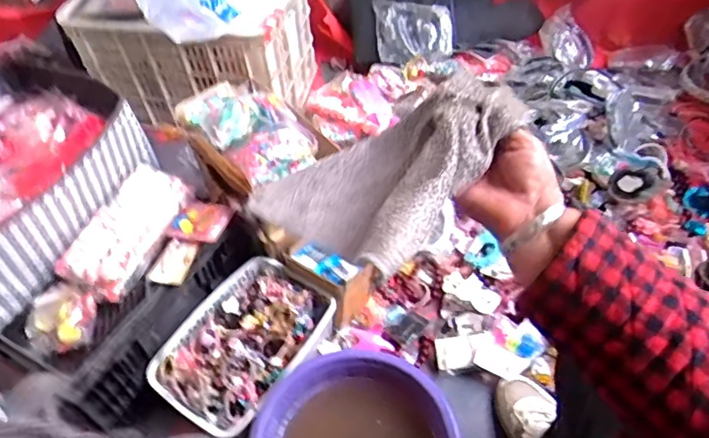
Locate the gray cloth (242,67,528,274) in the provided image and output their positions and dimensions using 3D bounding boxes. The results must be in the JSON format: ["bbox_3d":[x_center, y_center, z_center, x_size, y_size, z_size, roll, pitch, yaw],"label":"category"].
[{"bbox_3d":[0.034,-0.049,0.449,0.151,0.080,0.197,35,60,29],"label":"gray cloth"}]

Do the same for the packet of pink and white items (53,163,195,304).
[{"bbox_3d":[-0.371,0.017,0.901,0.101,0.061,0.242,15,52,16],"label":"packet of pink and white items"}]

